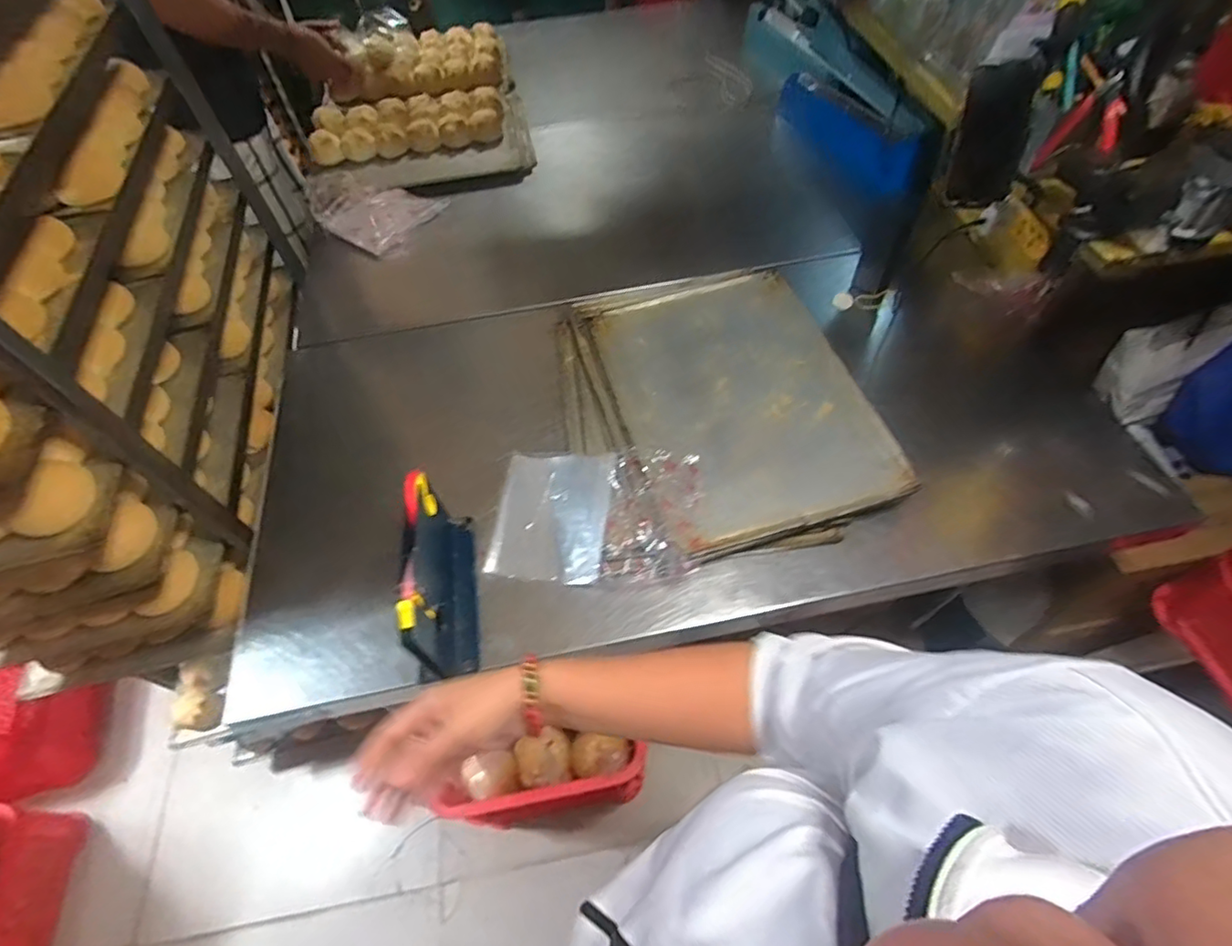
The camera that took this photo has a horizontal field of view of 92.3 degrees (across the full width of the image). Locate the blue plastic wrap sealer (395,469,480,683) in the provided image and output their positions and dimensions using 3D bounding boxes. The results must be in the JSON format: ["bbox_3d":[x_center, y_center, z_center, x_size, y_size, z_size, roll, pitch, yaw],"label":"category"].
[{"bbox_3d":[-0.206,0.116,0.677,0.064,0.151,0.216,-11,57,-4],"label":"blue plastic wrap sealer"}]

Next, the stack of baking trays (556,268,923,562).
[{"bbox_3d":[0.130,-0.124,0.860,0.387,0.056,0.511,-14,57,-6],"label":"stack of baking trays"}]

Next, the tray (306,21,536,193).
[{"bbox_3d":[-0.448,-0.846,1.363,0.454,0.078,0.650,-11,57,-4],"label":"tray"}]

